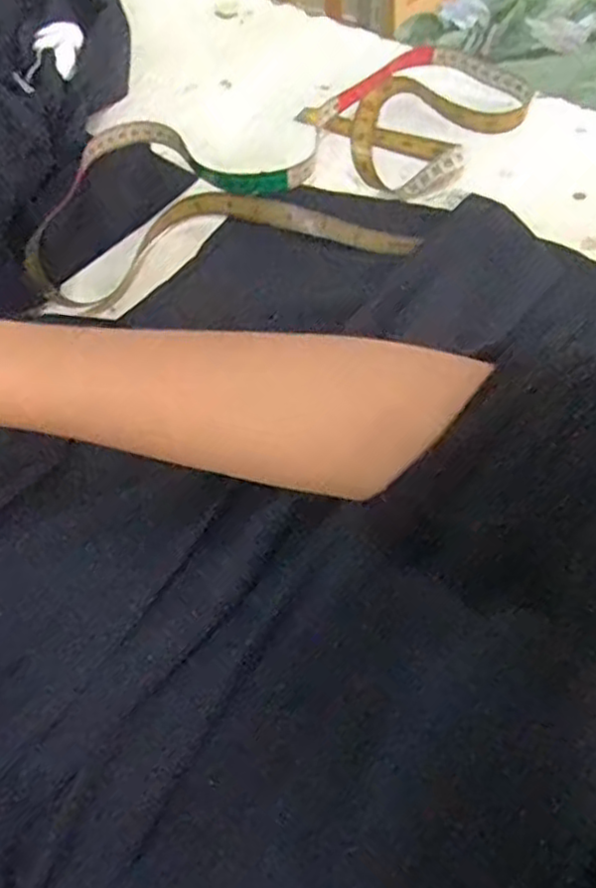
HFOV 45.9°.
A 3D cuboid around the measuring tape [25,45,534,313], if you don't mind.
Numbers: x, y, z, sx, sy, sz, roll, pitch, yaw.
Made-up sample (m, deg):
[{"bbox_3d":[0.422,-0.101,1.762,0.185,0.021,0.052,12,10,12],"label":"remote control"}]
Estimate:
[{"bbox_3d":[-0.005,-0.203,0.516,0.396,0.029,0.191,-23,59,-10],"label":"measuring tape"}]

